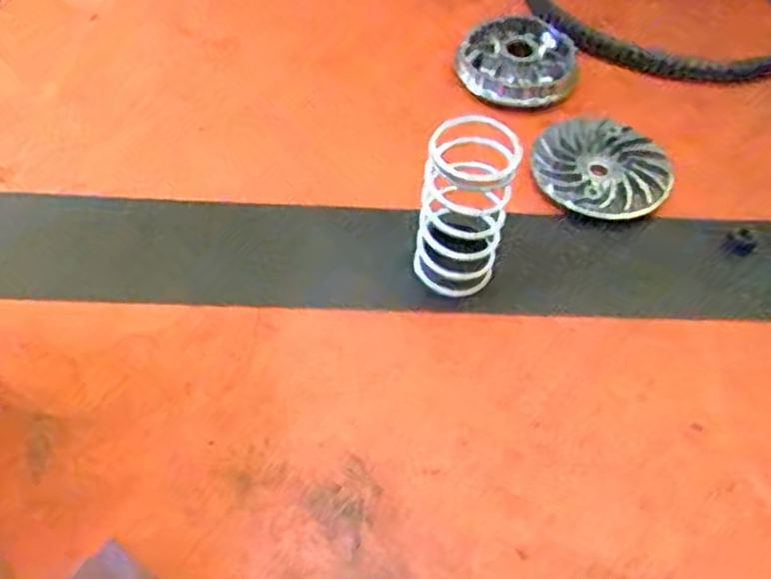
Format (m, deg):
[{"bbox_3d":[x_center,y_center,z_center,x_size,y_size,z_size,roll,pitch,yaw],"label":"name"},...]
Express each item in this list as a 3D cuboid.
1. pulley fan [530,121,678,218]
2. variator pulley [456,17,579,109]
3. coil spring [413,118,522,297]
[{"bbox_3d":[0.176,-0.100,0.599,0.094,0.026,0.109,-37,65,-26],"label":"pulley fan"},{"bbox_3d":[0.121,-0.209,0.662,0.102,0.031,0.102,12,55,5],"label":"variator pulley"},{"bbox_3d":[0.054,-0.055,0.497,0.059,0.125,0.050,11,55,4],"label":"coil spring"}]

